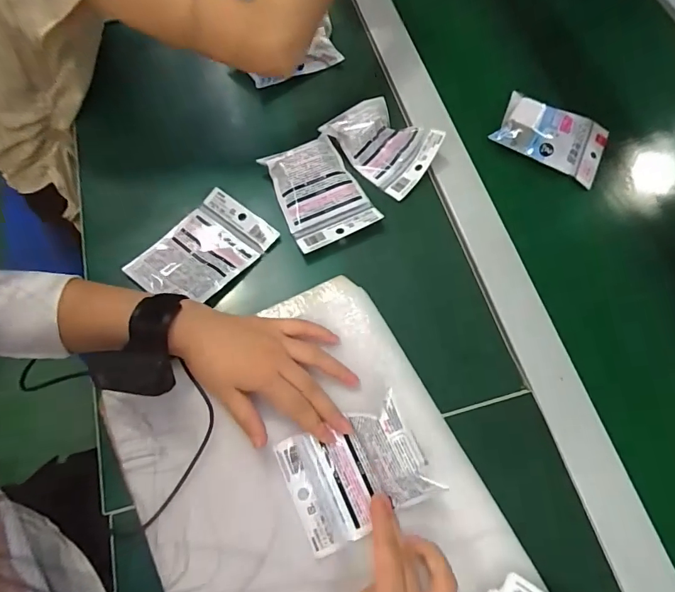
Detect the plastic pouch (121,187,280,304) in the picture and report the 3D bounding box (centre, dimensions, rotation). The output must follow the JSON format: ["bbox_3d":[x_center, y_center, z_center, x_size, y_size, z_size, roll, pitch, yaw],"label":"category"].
[{"bbox_3d":[-0.146,-0.048,0.496,0.097,0.013,0.135,38,71,13],"label":"plastic pouch"}]

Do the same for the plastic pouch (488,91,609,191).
[{"bbox_3d":[0.271,-0.201,0.577,0.132,0.029,0.087,23,68,8],"label":"plastic pouch"}]

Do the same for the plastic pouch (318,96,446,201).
[{"bbox_3d":[0.056,-0.186,0.545,0.120,0.033,0.086,42,71,15],"label":"plastic pouch"}]

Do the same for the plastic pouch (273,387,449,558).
[{"bbox_3d":[0.014,0.148,0.387,0.110,0.042,0.092,-22,69,-11],"label":"plastic pouch"}]

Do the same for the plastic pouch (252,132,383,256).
[{"bbox_3d":[-0.021,-0.119,0.516,0.095,0.023,0.123,-25,70,-13],"label":"plastic pouch"}]

